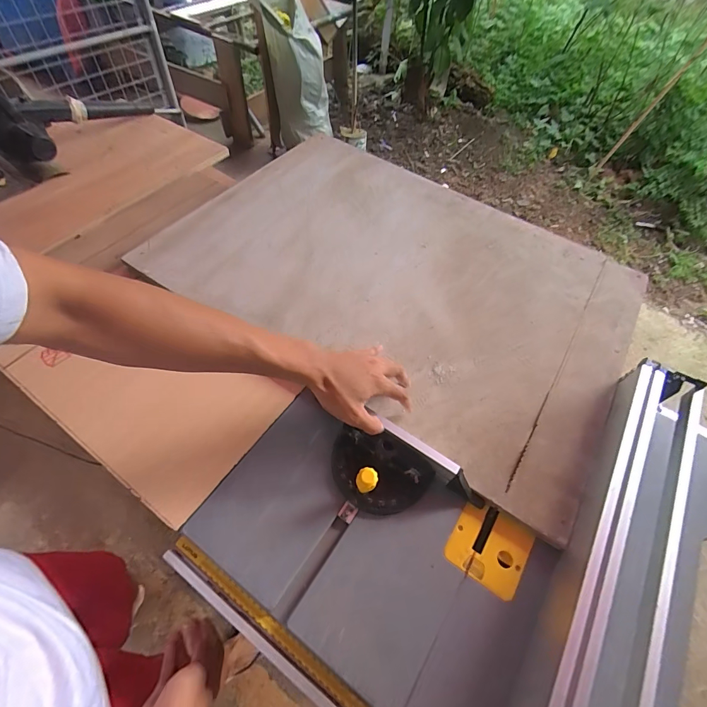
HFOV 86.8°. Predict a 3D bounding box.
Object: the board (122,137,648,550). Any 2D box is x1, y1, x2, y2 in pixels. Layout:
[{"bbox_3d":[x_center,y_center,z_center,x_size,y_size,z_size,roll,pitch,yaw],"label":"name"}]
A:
[{"bbox_3d":[0.098,-0.169,0.739,0.844,0.021,0.612,31,59,15],"label":"board"}]

